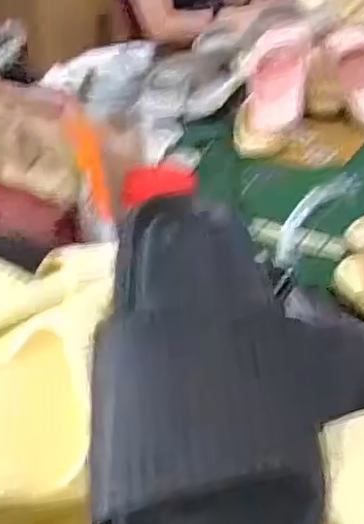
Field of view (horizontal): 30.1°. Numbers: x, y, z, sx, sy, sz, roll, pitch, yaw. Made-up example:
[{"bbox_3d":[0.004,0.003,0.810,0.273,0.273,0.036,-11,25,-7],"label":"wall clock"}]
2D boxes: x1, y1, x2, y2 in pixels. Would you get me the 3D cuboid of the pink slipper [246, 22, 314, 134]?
[{"bbox_3d":[0.177,-0.360,1.275,0.117,0.068,0.261,5,62,11],"label":"pink slipper"}]

